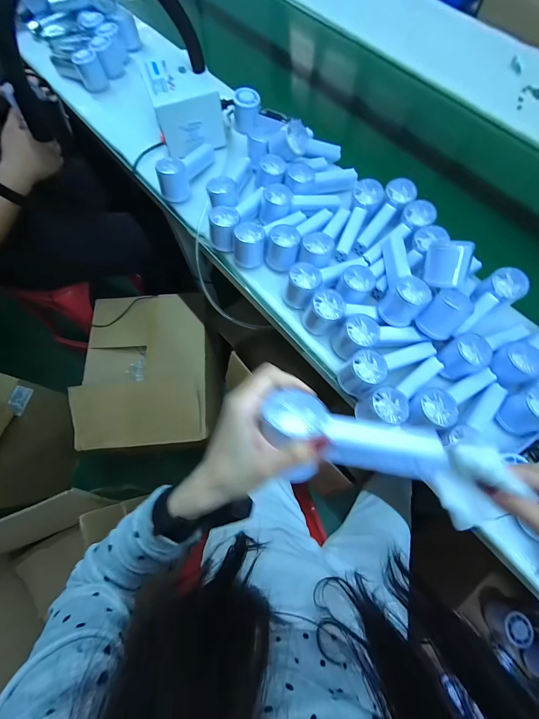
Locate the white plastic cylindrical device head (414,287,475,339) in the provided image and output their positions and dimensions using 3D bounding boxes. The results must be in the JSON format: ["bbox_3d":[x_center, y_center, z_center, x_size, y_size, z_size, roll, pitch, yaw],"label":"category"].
[{"bbox_3d":[0.267,-0.069,0.438,0.056,0.062,0.065,42,75,14],"label":"white plastic cylindrical device head"}]

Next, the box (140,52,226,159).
[{"bbox_3d":[-0.174,-0.528,0.597,0.125,0.093,0.147,-17,71,-6],"label":"box"}]

